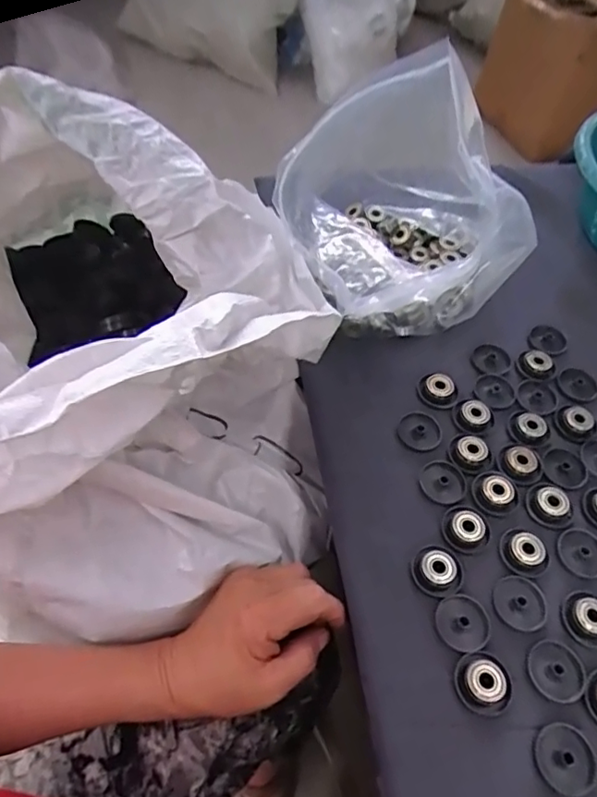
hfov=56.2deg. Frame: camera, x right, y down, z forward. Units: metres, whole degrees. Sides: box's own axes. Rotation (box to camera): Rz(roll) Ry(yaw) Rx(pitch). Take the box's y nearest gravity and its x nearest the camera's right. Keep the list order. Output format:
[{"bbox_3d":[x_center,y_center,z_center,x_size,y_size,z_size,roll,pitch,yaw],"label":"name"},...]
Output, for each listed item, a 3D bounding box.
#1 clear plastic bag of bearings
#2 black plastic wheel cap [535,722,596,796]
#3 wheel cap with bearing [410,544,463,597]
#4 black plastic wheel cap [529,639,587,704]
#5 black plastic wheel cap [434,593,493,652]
[{"bbox_3d":[0.076,-0.170,0.455,0.182,0.176,0.194,-3,55,-7],"label":"clear plastic bag of bearings"},{"bbox_3d":[0.149,0.200,0.310,0.033,0.004,0.033,2,55,-3],"label":"black plastic wheel cap"},{"bbox_3d":[0.091,0.112,0.366,0.031,0.009,0.034,2,55,-3],"label":"wheel cap with bearing"},{"bbox_3d":[0.155,0.163,0.335,0.032,0.004,0.033,0,55,-4],"label":"black plastic wheel cap"},{"bbox_3d":[0.103,0.139,0.347,0.032,0.004,0.033,2,55,-3],"label":"black plastic wheel cap"}]

